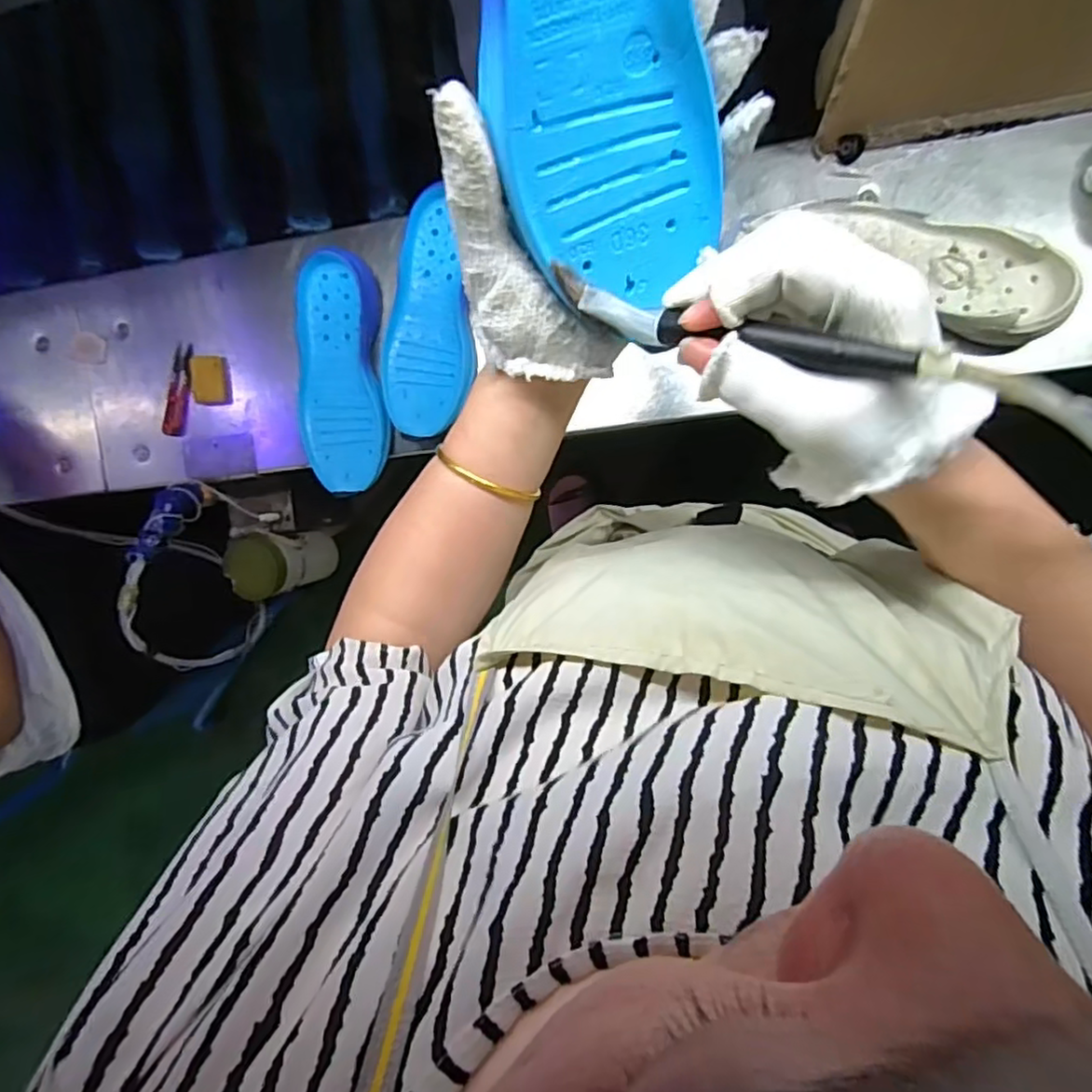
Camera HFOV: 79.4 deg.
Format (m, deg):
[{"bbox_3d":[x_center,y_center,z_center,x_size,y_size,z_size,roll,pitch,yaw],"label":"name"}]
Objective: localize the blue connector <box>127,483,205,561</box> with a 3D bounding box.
[{"bbox_3d":[-0.390,-0.033,0.674,0.027,0.136,0.042,-15,122,10],"label":"blue connector"}]

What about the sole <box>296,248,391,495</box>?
[{"bbox_3d":[-0.211,-0.173,0.668,0.090,0.033,0.230,-5,92,10],"label":"sole"}]

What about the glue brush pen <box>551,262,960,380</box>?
[{"bbox_3d":[0.065,-0.084,0.264,0.142,0.026,0.011,26,69,23],"label":"glue brush pen"}]

